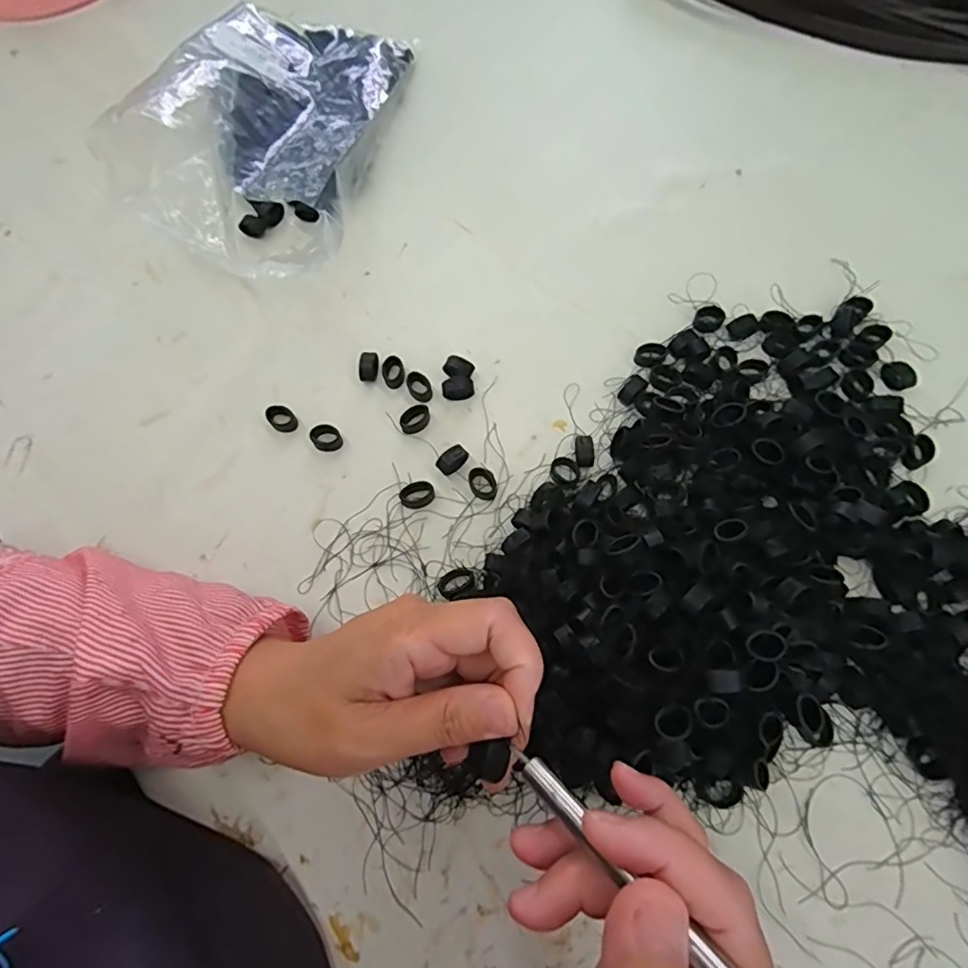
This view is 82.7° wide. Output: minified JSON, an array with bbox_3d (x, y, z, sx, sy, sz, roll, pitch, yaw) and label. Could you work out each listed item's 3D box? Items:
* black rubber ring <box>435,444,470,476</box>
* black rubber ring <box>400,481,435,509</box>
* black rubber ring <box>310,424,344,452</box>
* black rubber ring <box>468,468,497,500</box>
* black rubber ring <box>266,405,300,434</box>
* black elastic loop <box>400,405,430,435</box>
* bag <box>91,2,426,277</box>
[{"bbox_3d":[-0.020,-0.015,0.345,0.021,0.015,0.011,-40,72,-12],"label":"black rubber ring"},{"bbox_3d":[-0.041,0.007,0.341,0.021,0.007,0.015,-12,68,-2],"label":"black rubber ring"},{"bbox_3d":[-0.102,-0.029,0.357,0.018,0.008,0.018,-1,68,3],"label":"black rubber ring"},{"bbox_3d":[0.000,0.000,0.342,0.016,0.005,0.022,-24,69,-7],"label":"black rubber ring"},{"bbox_3d":[-0.134,-0.043,0.364,0.016,0.006,0.020,-38,71,-12],"label":"black rubber ring"},{"bbox_3d":[-0.045,-0.042,0.360,0.021,0.009,0.014,-34,71,-10],"label":"black elastic loop"},{"bbox_3d":[-0.166,-0.282,0.411,0.168,0.091,0.265,6,69,5],"label":"bag"}]

